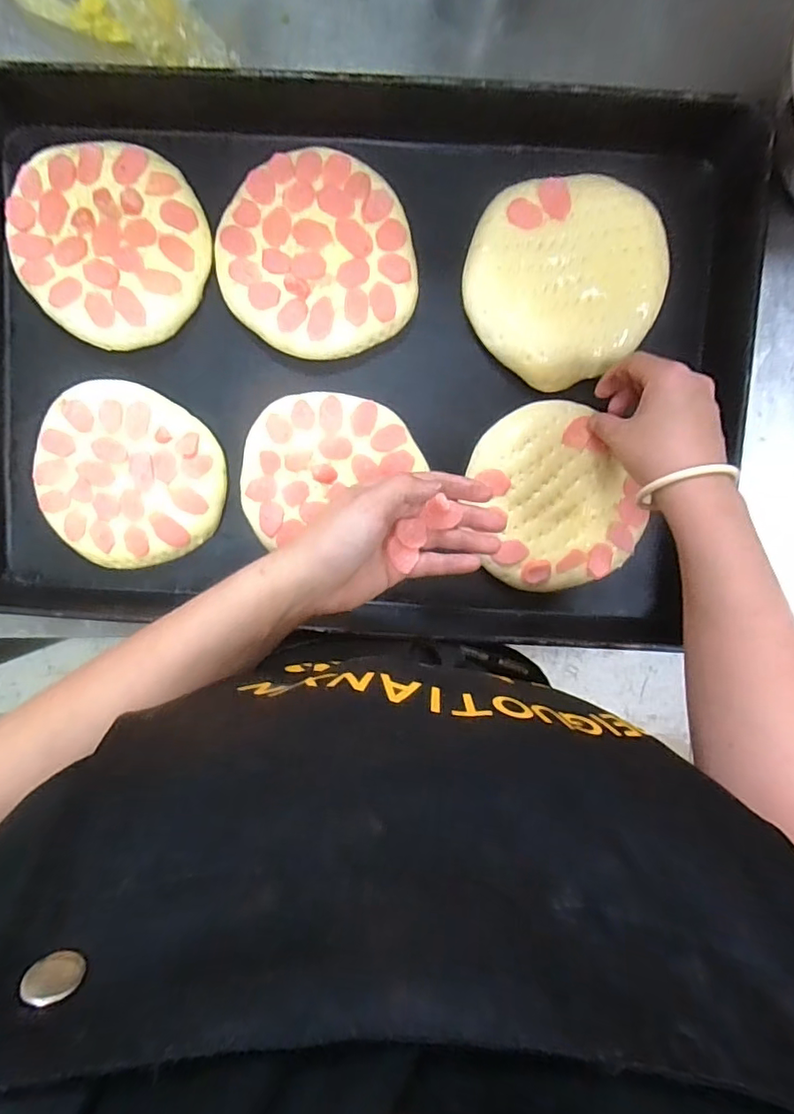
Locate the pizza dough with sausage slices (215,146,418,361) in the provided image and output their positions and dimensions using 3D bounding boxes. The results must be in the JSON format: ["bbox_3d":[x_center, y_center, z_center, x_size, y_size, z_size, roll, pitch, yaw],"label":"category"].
[{"bbox_3d":[-0.064,-0.235,0.433,0.147,0.021,0.148,0,94,1],"label":"pizza dough with sausage slices"}]

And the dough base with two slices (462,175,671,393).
[{"bbox_3d":[0.130,-0.218,0.430,0.144,0.021,0.147,0,94,1],"label":"dough base with two slices"}]

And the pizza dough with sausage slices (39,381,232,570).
[{"bbox_3d":[-0.217,-0.064,0.449,0.150,0.018,0.136,34,93,-1],"label":"pizza dough with sausage slices"}]

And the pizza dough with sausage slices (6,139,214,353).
[{"bbox_3d":[-0.224,-0.247,0.435,0.153,0.023,0.142,0,94,1],"label":"pizza dough with sausage slices"}]

